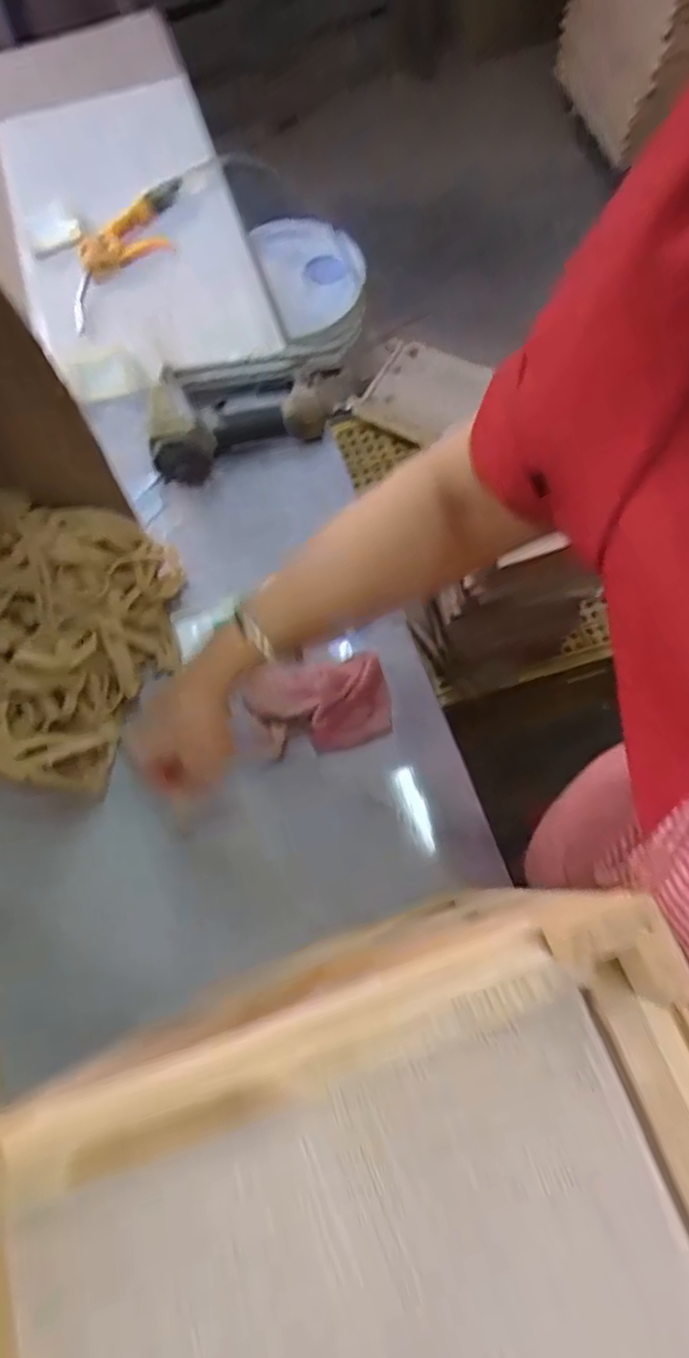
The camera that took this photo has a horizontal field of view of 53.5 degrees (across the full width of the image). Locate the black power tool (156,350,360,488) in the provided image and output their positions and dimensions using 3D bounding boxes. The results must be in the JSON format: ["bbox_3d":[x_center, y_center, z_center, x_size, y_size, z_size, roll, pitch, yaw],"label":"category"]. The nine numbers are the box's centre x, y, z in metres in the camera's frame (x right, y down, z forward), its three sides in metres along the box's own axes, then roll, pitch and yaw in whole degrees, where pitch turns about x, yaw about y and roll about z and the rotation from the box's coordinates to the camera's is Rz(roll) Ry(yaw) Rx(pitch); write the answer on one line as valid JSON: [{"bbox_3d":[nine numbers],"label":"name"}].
[{"bbox_3d":[-0.110,-0.325,0.783,0.250,0.057,0.136,-21,69,-6],"label":"black power tool"}]

